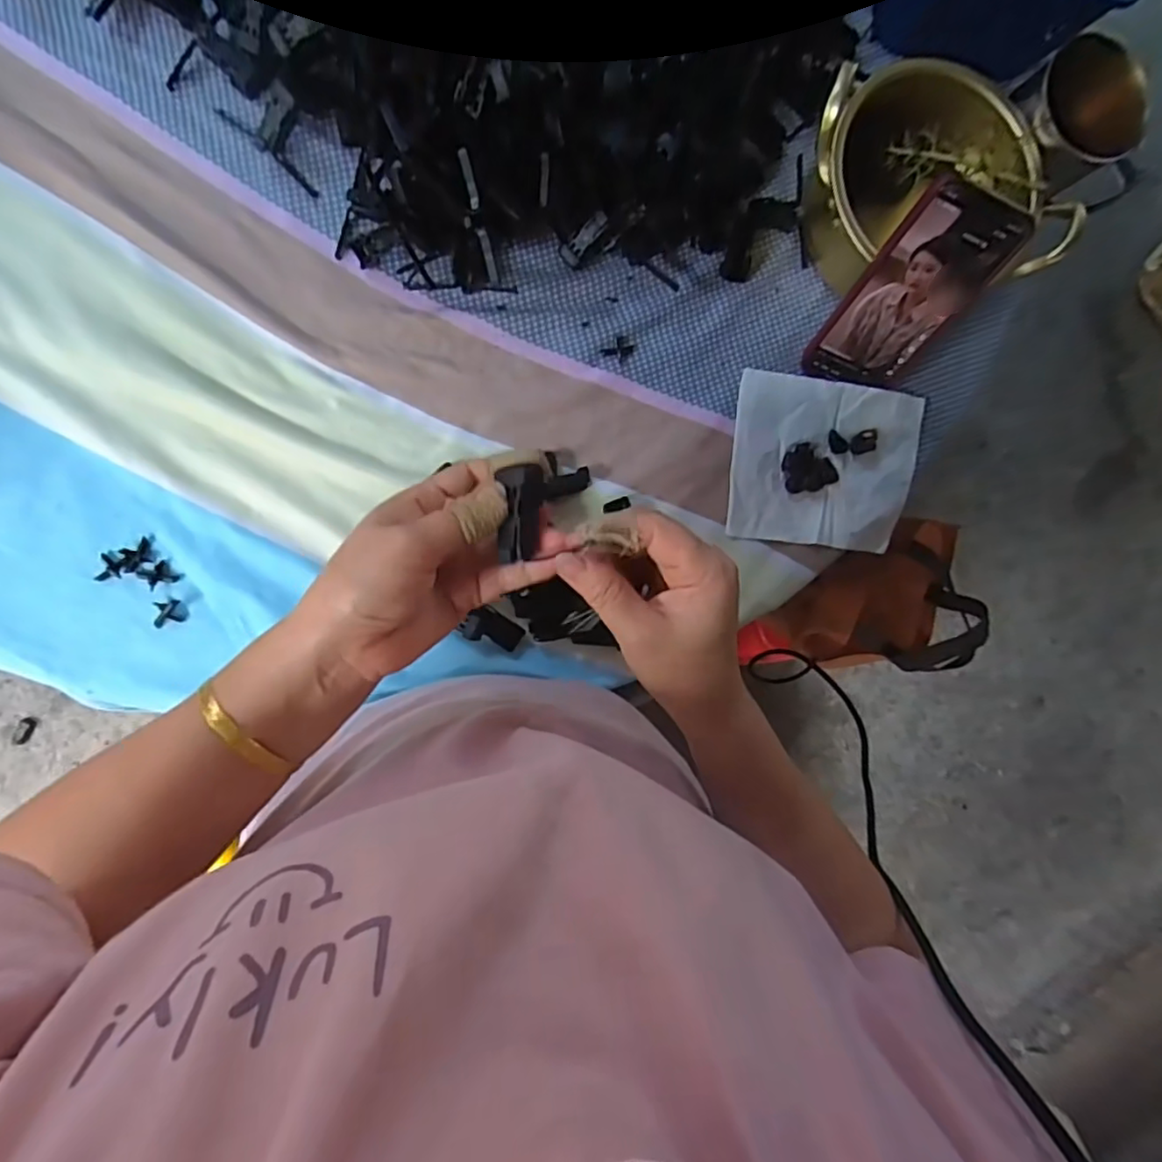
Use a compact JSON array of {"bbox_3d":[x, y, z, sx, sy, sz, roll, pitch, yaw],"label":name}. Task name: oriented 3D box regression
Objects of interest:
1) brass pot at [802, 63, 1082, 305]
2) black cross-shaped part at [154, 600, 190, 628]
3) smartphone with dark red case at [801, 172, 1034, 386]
[{"bbox_3d":[0.268,-0.311,0.497,0.209,0.083,0.152,-1,90,-10],"label":"brass pot"},{"bbox_3d":[-0.293,0.023,0.456,0.021,0.004,0.017,-12,92,-9],"label":"black cross-shaped part"},{"bbox_3d":[0.242,-0.209,0.472,0.082,0.153,0.012,19,54,-10],"label":"smartphone with dark red case"}]

